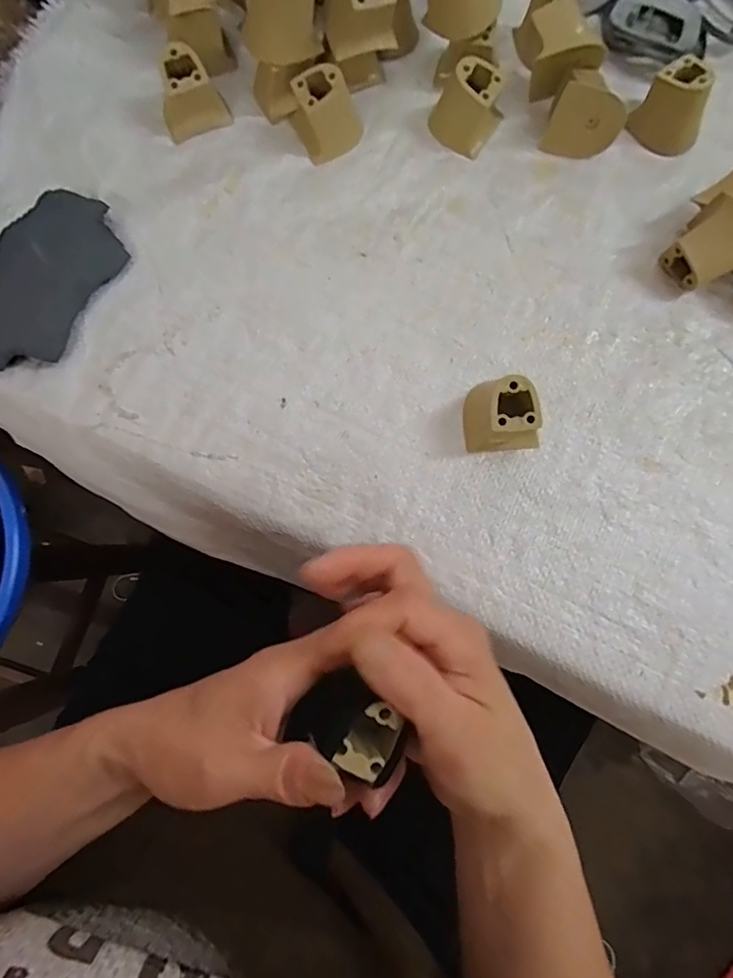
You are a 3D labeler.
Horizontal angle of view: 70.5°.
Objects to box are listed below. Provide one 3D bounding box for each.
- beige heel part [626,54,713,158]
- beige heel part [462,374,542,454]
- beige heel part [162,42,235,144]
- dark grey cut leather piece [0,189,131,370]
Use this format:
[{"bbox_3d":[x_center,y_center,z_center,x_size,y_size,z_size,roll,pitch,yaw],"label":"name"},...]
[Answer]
[{"bbox_3d":[0.206,-0.252,0.342,0.038,0.035,0.042,-40,81,-6],"label":"beige heel part"},{"bbox_3d":[0.081,-0.047,0.304,0.042,0.036,0.041,-4,80,0],"label":"beige heel part"},{"bbox_3d":[-0.120,-0.266,0.346,0.043,0.034,0.033,-23,80,-3],"label":"beige heel part"},{"bbox_3d":[-0.206,-0.132,0.331,0.070,0.011,0.122,25,81,5],"label":"dark grey cut leather piece"}]

